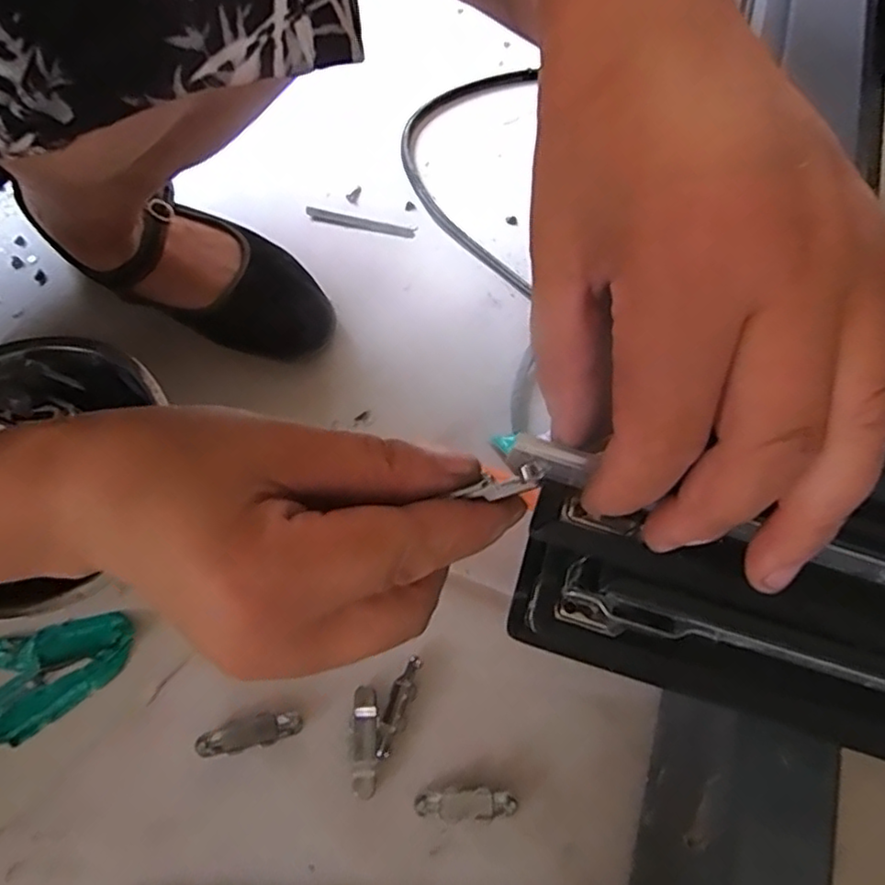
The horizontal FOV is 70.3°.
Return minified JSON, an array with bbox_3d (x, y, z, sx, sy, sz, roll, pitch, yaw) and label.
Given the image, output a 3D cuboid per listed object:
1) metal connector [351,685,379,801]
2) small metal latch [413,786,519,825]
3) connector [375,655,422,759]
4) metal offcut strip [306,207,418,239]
[{"bbox_3d":[-0.047,0.180,0.379,0.015,0.005,0.060,-2,67,-3],"label":"metal connector"},{"bbox_3d":[0.014,0.215,0.373,0.059,0.010,0.018,-2,67,-3],"label":"small metal latch"},{"bbox_3d":[-0.027,0.162,0.386,0.015,0.011,0.060,19,68,6],"label":"connector"},{"bbox_3d":[-0.071,-0.191,0.547,0.094,0.007,0.013,11,67,3],"label":"metal offcut strip"}]

